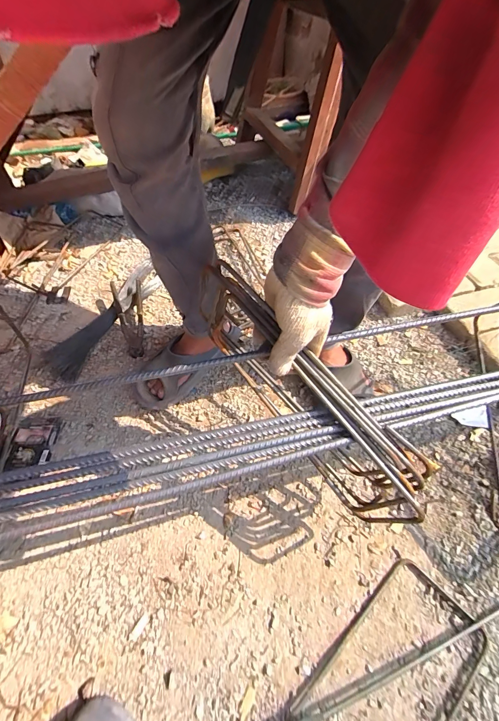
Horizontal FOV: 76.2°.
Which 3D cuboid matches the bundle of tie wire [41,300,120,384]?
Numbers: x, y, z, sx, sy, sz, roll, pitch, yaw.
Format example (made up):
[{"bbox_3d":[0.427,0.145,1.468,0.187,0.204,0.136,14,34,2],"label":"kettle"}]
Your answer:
[{"bbox_3d":[-0.381,-0.054,0.718,0.096,0.030,0.209,15,55,12],"label":"bundle of tie wire"}]

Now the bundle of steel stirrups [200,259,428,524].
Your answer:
[{"bbox_3d":[0.055,0.043,0.412,0.072,0.146,0.371,-35,73,-23],"label":"bundle of steel stirrups"}]

